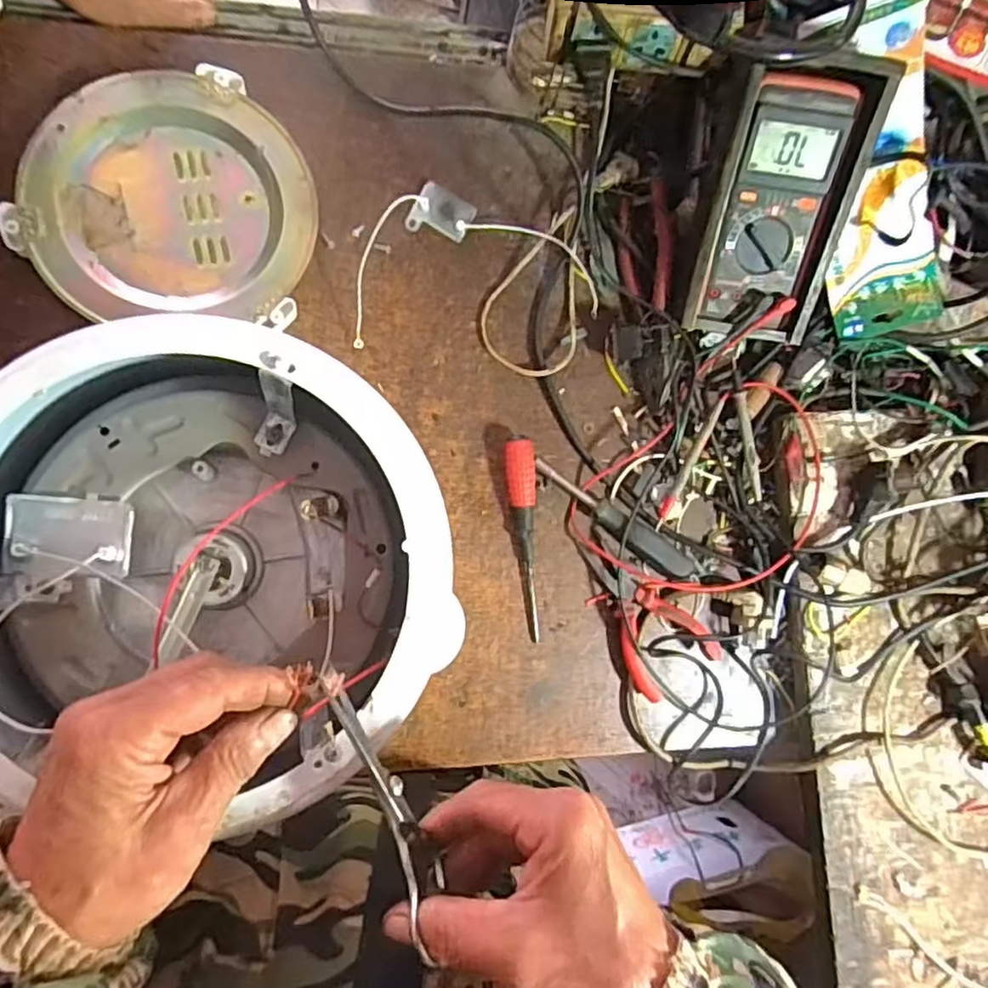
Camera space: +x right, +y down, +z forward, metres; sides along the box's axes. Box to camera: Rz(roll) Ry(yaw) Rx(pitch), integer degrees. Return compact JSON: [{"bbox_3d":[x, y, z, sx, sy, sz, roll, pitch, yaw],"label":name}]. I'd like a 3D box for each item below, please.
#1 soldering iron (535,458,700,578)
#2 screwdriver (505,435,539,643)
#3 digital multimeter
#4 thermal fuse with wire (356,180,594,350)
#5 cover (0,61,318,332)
[{"bbox_3d":[0.102,0.024,0.551,0.162,0.019,0.026,32,82,-5],"label":"soldering iron"},{"bbox_3d":[0.027,0.035,0.538,0.023,0.020,0.163,-5,87,-8],"label":"screwdriver"},{"bbox_3d":[0.212,-0.222,0.513,0.076,0.033,0.170,7,119,-7],"label":"digital multimeter"},{"bbox_3d":[-0.021,-0.195,0.535,0.202,0.032,0.121,-12,87,-9],"label":"thermal fuse with wire"},{"bbox_3d":[-0.244,-0.225,0.504,0.201,0.034,0.190,-1,86,-8],"label":"cover"}]

